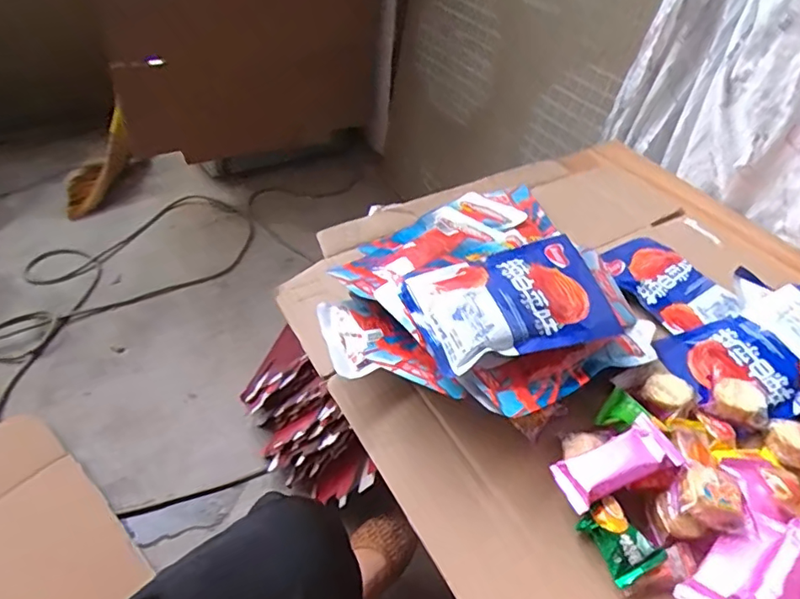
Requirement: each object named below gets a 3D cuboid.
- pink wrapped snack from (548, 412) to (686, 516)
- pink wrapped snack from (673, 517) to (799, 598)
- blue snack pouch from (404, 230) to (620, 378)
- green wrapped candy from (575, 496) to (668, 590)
[{"bbox_3d":[0.170,0.127,0.428,0.096,0.015,0.043,-24,50,-9],"label":"pink wrapped snack"},{"bbox_3d":[0.250,0.193,0.374,0.090,0.047,0.064,-26,52,-28],"label":"pink wrapped snack"},{"bbox_3d":[0.103,0.000,0.498,0.178,0.034,0.114,-12,47,-16],"label":"blue snack pouch"},{"bbox_3d":[0.163,0.178,0.405,0.035,0.024,0.053,-18,49,-21],"label":"green wrapped candy"}]

